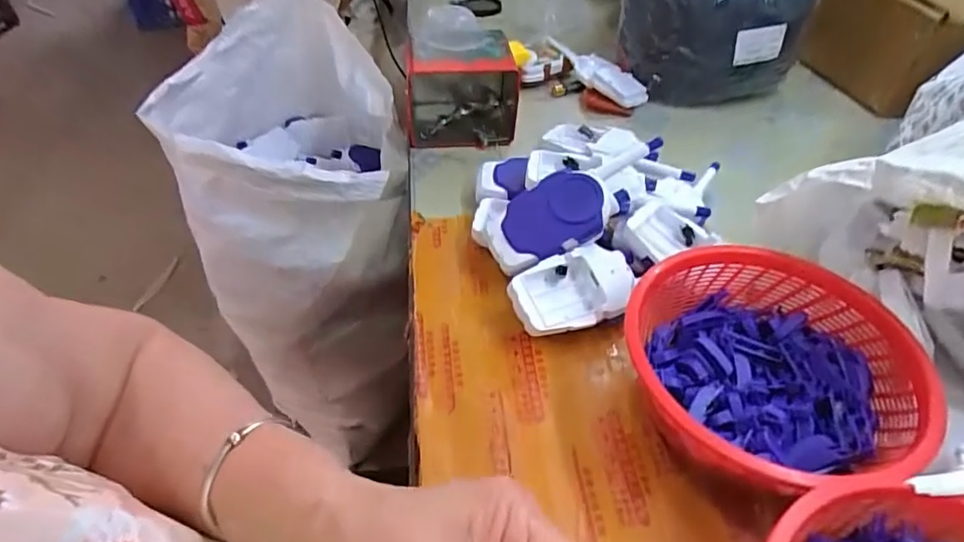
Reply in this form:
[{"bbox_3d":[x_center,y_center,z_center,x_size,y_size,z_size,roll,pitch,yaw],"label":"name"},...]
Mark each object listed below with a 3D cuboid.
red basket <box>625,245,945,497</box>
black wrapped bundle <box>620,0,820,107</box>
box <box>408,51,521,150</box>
[{"bbox_3d":[0.192,0.075,0.375,0.188,0.082,0.184,0,46,0],"label":"red basket"},{"bbox_3d":[0.299,-0.321,0.709,0.214,0.170,0.130,-1,46,-1],"label":"black wrapped bundle"},{"bbox_3d":[-0.021,-0.218,0.653,0.131,0.099,0.120,0,46,-1],"label":"box"}]

